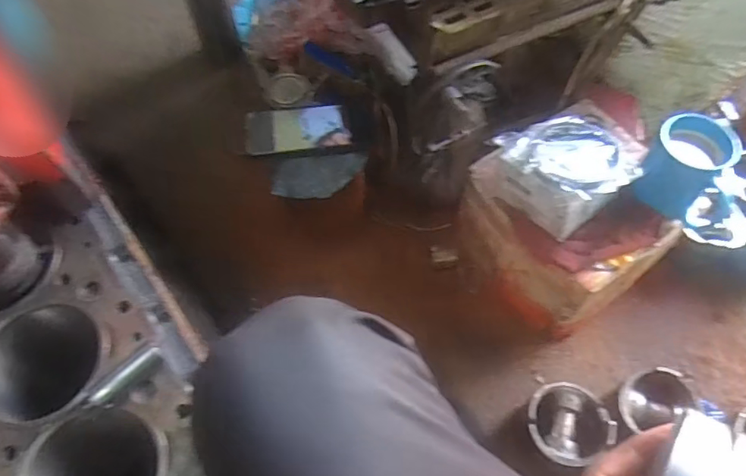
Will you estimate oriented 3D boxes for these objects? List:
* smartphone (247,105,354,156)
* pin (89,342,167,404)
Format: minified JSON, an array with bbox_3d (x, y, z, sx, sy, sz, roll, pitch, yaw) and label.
[{"bbox_3d":[-0.093,-0.137,0.656,0.124,0.013,0.071,-11,60,-6],"label":"smartphone"},{"bbox_3d":[-0.184,0.104,0.398,0.012,0.019,0.056,37,66,19],"label":"pin"}]

